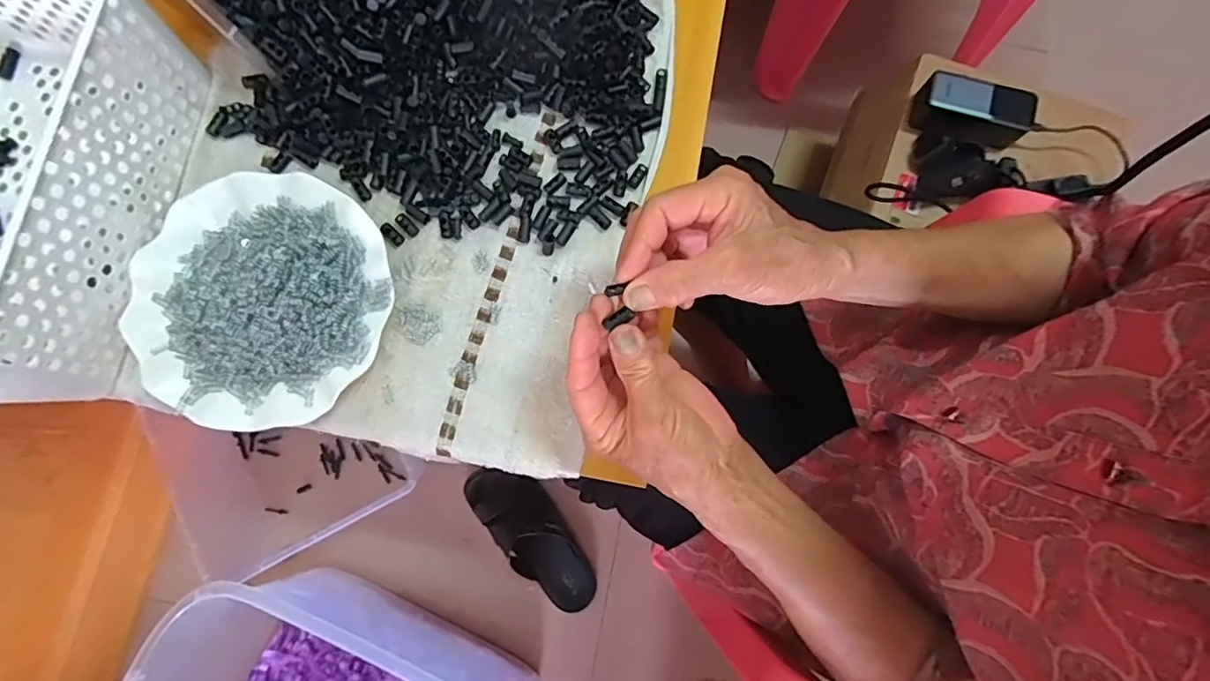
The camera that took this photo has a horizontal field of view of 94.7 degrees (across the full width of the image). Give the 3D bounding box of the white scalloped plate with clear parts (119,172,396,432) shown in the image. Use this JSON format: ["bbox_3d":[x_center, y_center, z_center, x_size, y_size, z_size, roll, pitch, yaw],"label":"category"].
[{"bbox_3d":[-0.246,-0.033,0.386,0.178,0.037,0.177,0,80,0],"label":"white scalloped plate with clear parts"}]

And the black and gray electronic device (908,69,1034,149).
[{"bbox_3d":[0.463,-0.289,0.697,0.132,0.057,0.062,22,80,4],"label":"black and gray electronic device"}]

